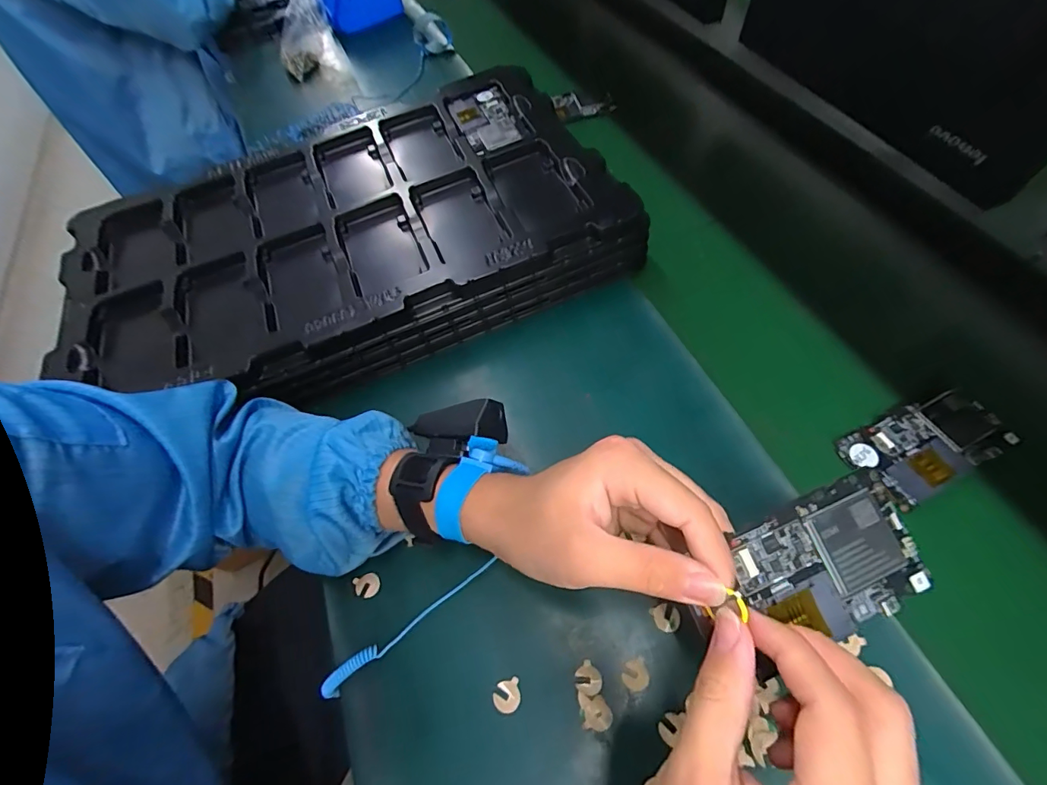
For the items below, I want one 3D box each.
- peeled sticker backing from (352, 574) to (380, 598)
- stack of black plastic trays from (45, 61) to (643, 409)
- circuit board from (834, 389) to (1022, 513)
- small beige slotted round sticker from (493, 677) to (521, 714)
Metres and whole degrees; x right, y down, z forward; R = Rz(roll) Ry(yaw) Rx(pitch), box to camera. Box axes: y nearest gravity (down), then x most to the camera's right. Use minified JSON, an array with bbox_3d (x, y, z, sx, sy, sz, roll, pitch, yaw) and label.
[{"bbox_3d":[-0.120,0.147,0.353,0.019,0.004,0.017,-17,59,-5],"label":"peeled sticker backing"},{"bbox_3d":[-0.187,-0.167,0.497,0.544,0.076,0.327,-19,60,-7],"label":"stack of black plastic trays"},{"bbox_3d":[0.318,0.039,0.365,0.123,0.011,0.064,-25,61,-10],"label":"circuit board"},{"bbox_3d":[-0.011,0.201,0.306,0.018,0.004,0.019,-2,59,3],"label":"small beige slotted round sticker"}]

